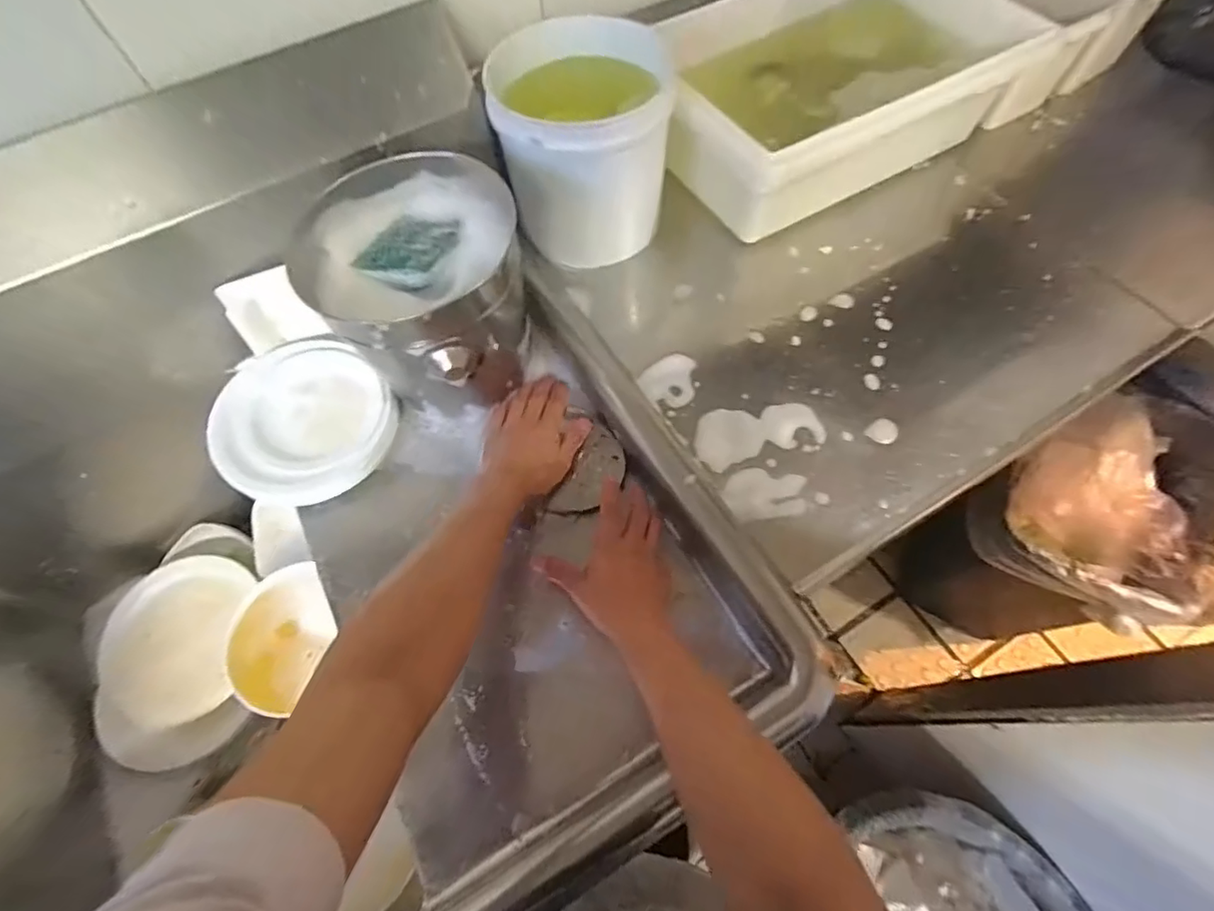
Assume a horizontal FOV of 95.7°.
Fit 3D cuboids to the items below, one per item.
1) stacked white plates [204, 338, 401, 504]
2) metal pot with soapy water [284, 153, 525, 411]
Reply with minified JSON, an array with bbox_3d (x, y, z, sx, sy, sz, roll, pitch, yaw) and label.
[{"bbox_3d":[-0.331,-0.041,0.603,0.185,0.036,0.179,-1,64,1],"label":"stacked white plates"},{"bbox_3d":[-0.179,-0.167,0.560,0.190,0.177,0.183,-1,64,1],"label":"metal pot with soapy water"}]

